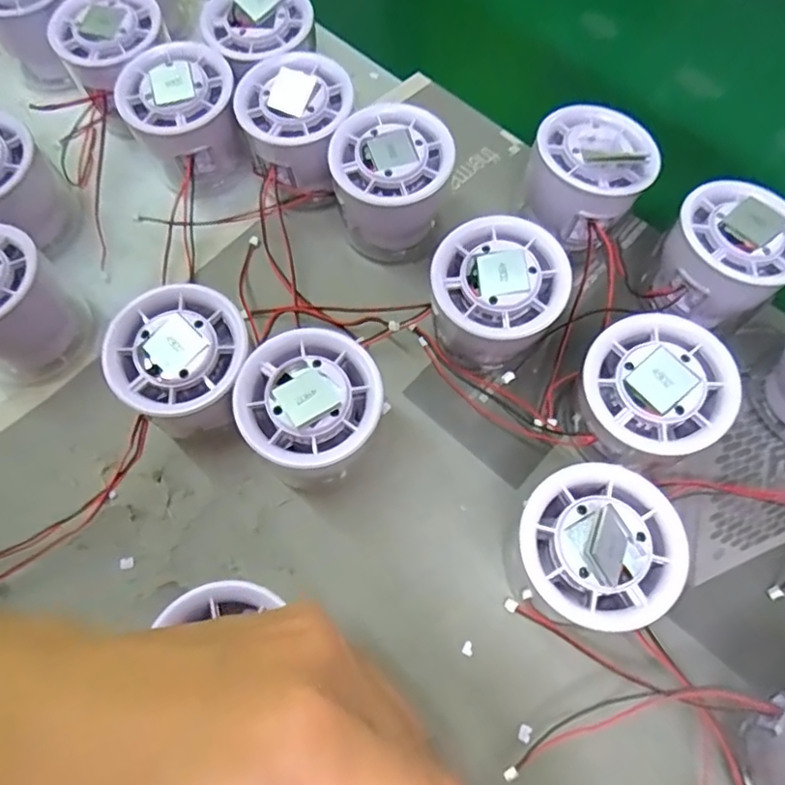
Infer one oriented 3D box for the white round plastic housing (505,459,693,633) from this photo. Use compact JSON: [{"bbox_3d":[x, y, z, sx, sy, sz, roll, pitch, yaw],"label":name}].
[{"bbox_3d":[0.076,0.063,0.240,0.056,0.054,0.057,39,73,15],"label":"white round plastic housing"}]

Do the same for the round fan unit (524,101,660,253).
[{"bbox_3d":[0.095,-0.103,0.305,0.054,0.055,0.053,-1,68,3],"label":"round fan unit"}]

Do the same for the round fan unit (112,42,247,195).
[{"bbox_3d":[-0.106,-0.140,0.322,0.054,0.053,0.052,-1,68,3],"label":"round fan unit"}]

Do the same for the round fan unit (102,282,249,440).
[{"bbox_3d":[-0.087,-0.009,0.271,0.054,0.056,0.056,-1,68,3],"label":"round fan unit"}]

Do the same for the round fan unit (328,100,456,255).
[{"bbox_3d":[0.001,-0.099,0.306,0.054,0.061,0.058,-1,68,3],"label":"round fan unit"}]

